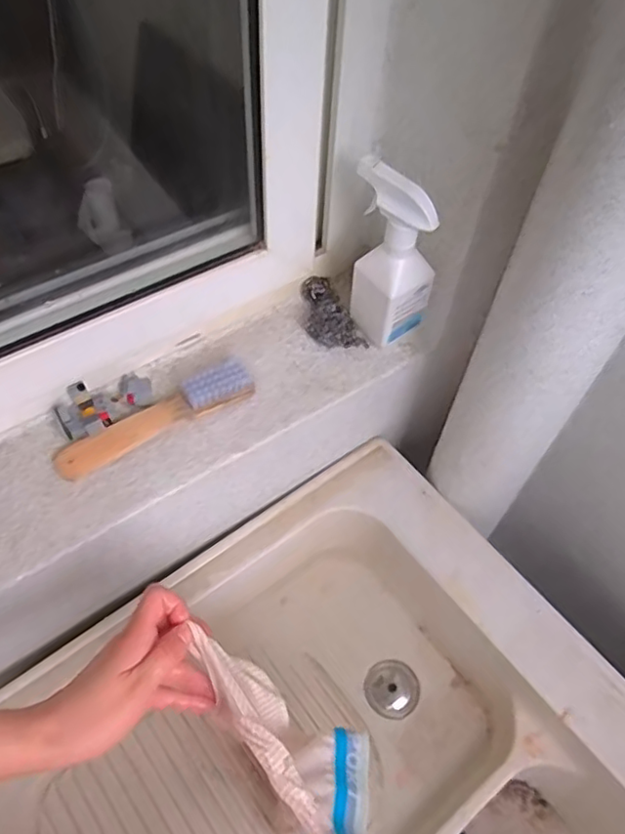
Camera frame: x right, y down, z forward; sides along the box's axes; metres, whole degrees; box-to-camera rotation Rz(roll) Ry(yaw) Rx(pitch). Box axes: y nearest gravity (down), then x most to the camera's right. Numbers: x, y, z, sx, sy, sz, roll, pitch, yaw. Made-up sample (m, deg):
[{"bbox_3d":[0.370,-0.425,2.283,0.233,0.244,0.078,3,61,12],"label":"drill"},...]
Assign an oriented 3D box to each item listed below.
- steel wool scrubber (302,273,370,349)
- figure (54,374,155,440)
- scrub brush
[{"bbox_3d":[0.015,-0.116,0.705,0.051,0.030,0.100,-19,58,-16],"label":"steel wool scrubber"},{"bbox_3d":[-0.203,-0.017,0.613,0.096,0.029,0.045,-32,62,-23],"label":"figure"},{"bbox_3d":[-0.153,0.000,0.610,0.201,0.034,0.034,-27,60,-20],"label":"scrub brush"}]

